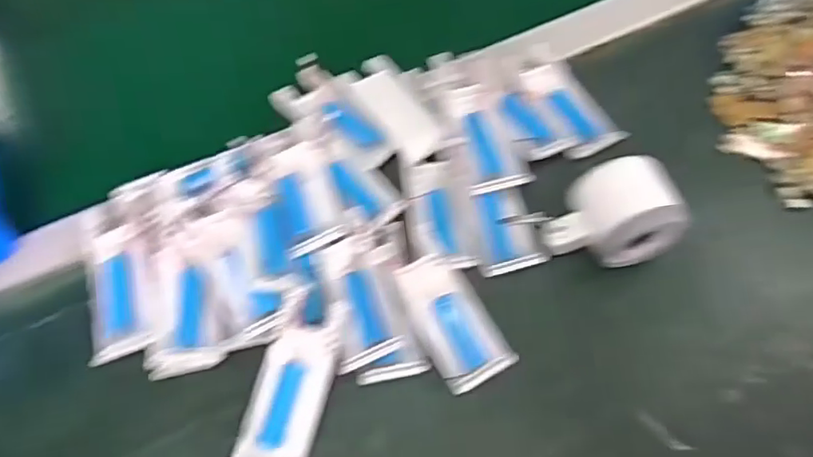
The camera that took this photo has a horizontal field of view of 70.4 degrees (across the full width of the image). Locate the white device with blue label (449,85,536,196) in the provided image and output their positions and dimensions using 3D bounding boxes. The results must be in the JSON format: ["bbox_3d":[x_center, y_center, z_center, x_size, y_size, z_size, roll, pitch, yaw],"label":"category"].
[{"bbox_3d":[0.058,-0.067,0.420,0.040,0.018,0.086,-11,65,-2],"label":"white device with blue label"}]

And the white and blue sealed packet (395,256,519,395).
[{"bbox_3d":[0.029,0.057,0.368,0.047,0.011,0.086,-28,67,-9],"label":"white and blue sealed packet"}]

